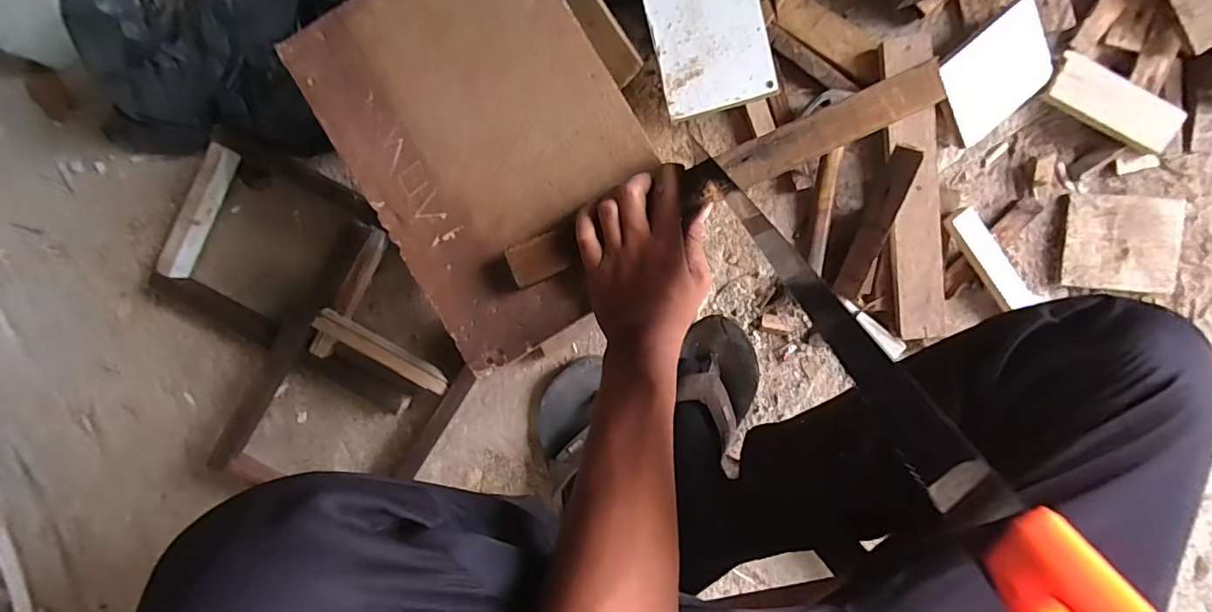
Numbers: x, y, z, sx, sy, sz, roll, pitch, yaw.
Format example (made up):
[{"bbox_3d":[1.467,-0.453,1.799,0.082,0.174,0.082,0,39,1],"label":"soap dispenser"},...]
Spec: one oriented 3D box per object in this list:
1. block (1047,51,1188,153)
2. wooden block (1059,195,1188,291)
[{"bbox_3d":[0.600,-0.237,0.618,0.162,0.014,0.057,21,111,-7],"label":"block"},{"bbox_3d":[0.648,-0.078,0.654,0.129,0.014,0.115,3,91,1],"label":"wooden block"}]

